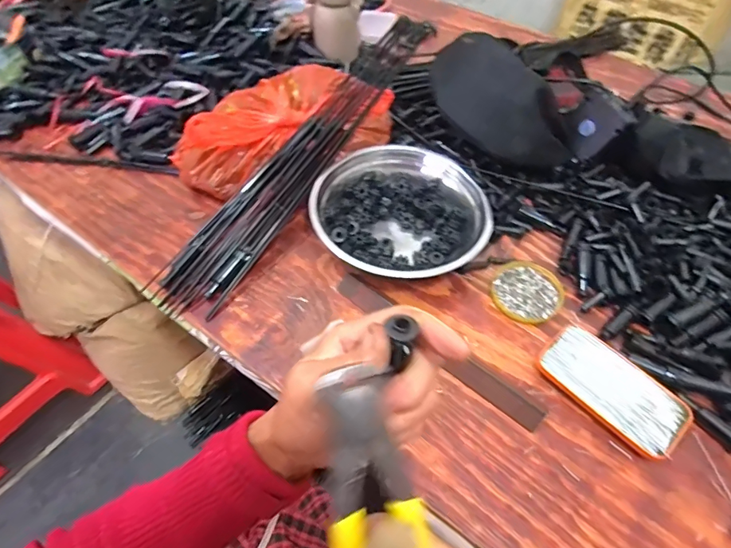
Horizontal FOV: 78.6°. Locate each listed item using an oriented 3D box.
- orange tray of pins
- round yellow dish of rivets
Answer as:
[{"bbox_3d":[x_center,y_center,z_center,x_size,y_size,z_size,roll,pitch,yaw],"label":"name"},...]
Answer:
[{"bbox_3d":[0.261,0.119,0.475,0.078,0.018,0.143,-37,63,-25],"label":"orange tray of pins"},{"bbox_3d":[0.200,0.022,0.553,0.087,0.010,0.082,1,54,-1],"label":"round yellow dish of rivets"}]

